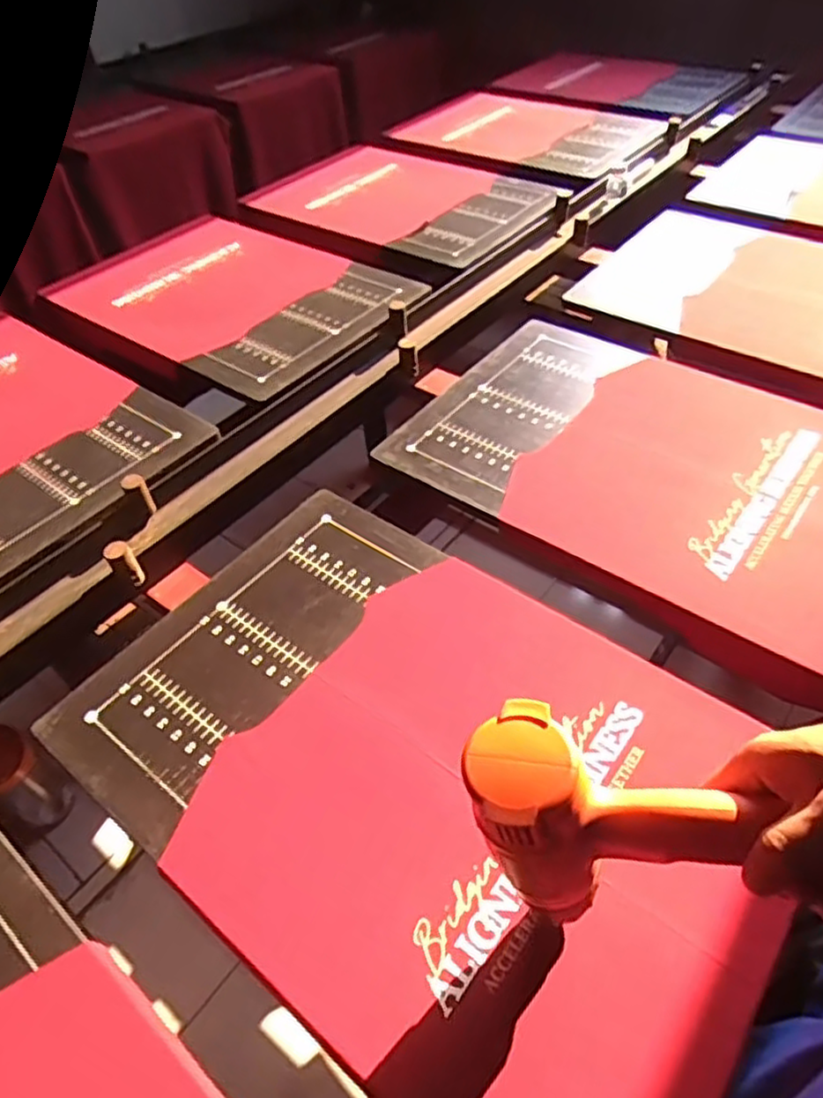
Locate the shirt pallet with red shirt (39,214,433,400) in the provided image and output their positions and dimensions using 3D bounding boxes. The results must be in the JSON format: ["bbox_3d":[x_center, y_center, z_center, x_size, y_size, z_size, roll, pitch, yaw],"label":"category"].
[{"bbox_3d":[-0.329,-0.476,1.219,0.681,0.038,0.428,28,54,28],"label":"shirt pallet with red shirt"}]

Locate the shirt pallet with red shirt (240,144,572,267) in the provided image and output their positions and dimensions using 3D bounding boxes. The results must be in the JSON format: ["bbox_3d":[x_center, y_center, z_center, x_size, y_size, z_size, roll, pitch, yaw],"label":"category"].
[{"bbox_3d":[-0.022,-0.768,1.464,0.644,0.032,0.448,32,57,29],"label":"shirt pallet with red shirt"}]

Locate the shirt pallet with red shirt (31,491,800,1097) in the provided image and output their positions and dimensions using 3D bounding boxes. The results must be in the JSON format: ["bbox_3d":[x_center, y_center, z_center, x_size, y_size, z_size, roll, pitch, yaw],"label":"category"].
[{"bbox_3d":[0.002,0.175,0.602,0.592,0.028,0.399,28,54,28],"label":"shirt pallet with red shirt"}]

